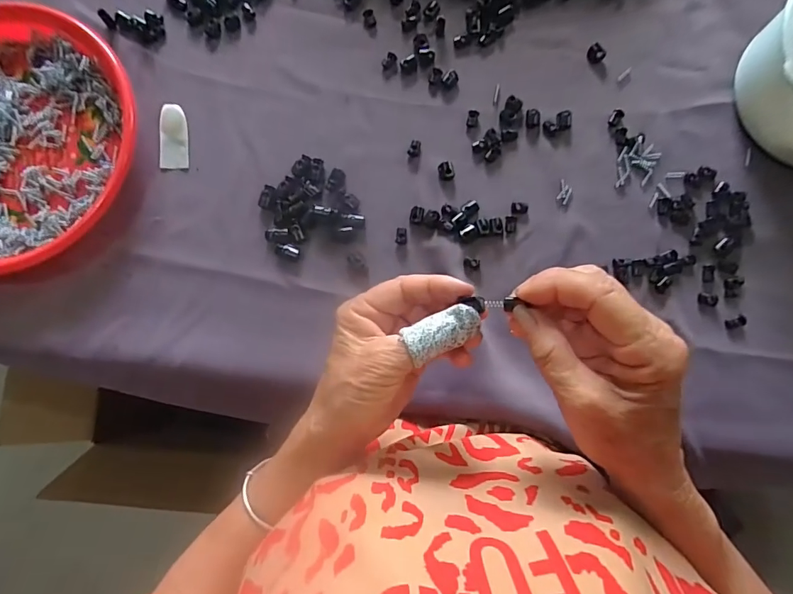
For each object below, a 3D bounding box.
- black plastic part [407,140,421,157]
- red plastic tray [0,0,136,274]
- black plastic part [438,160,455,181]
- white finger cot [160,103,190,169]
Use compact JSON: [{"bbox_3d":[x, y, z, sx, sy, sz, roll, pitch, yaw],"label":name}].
[{"bbox_3d":[0.017,-0.134,0.385,0.011,0.004,0.015,15,83,2],"label":"black plastic part"},{"bbox_3d":[-0.345,-0.138,0.379,0.225,0.031,0.227,2,83,1],"label":"red plastic tray"},{"bbox_3d":[0.044,-0.112,0.379,0.014,0.004,0.018,-9,83,-1],"label":"black plastic part"},{"bbox_3d":[-0.201,-0.145,0.387,0.025,0.010,0.055,2,83,1],"label":"white finger cot"}]

